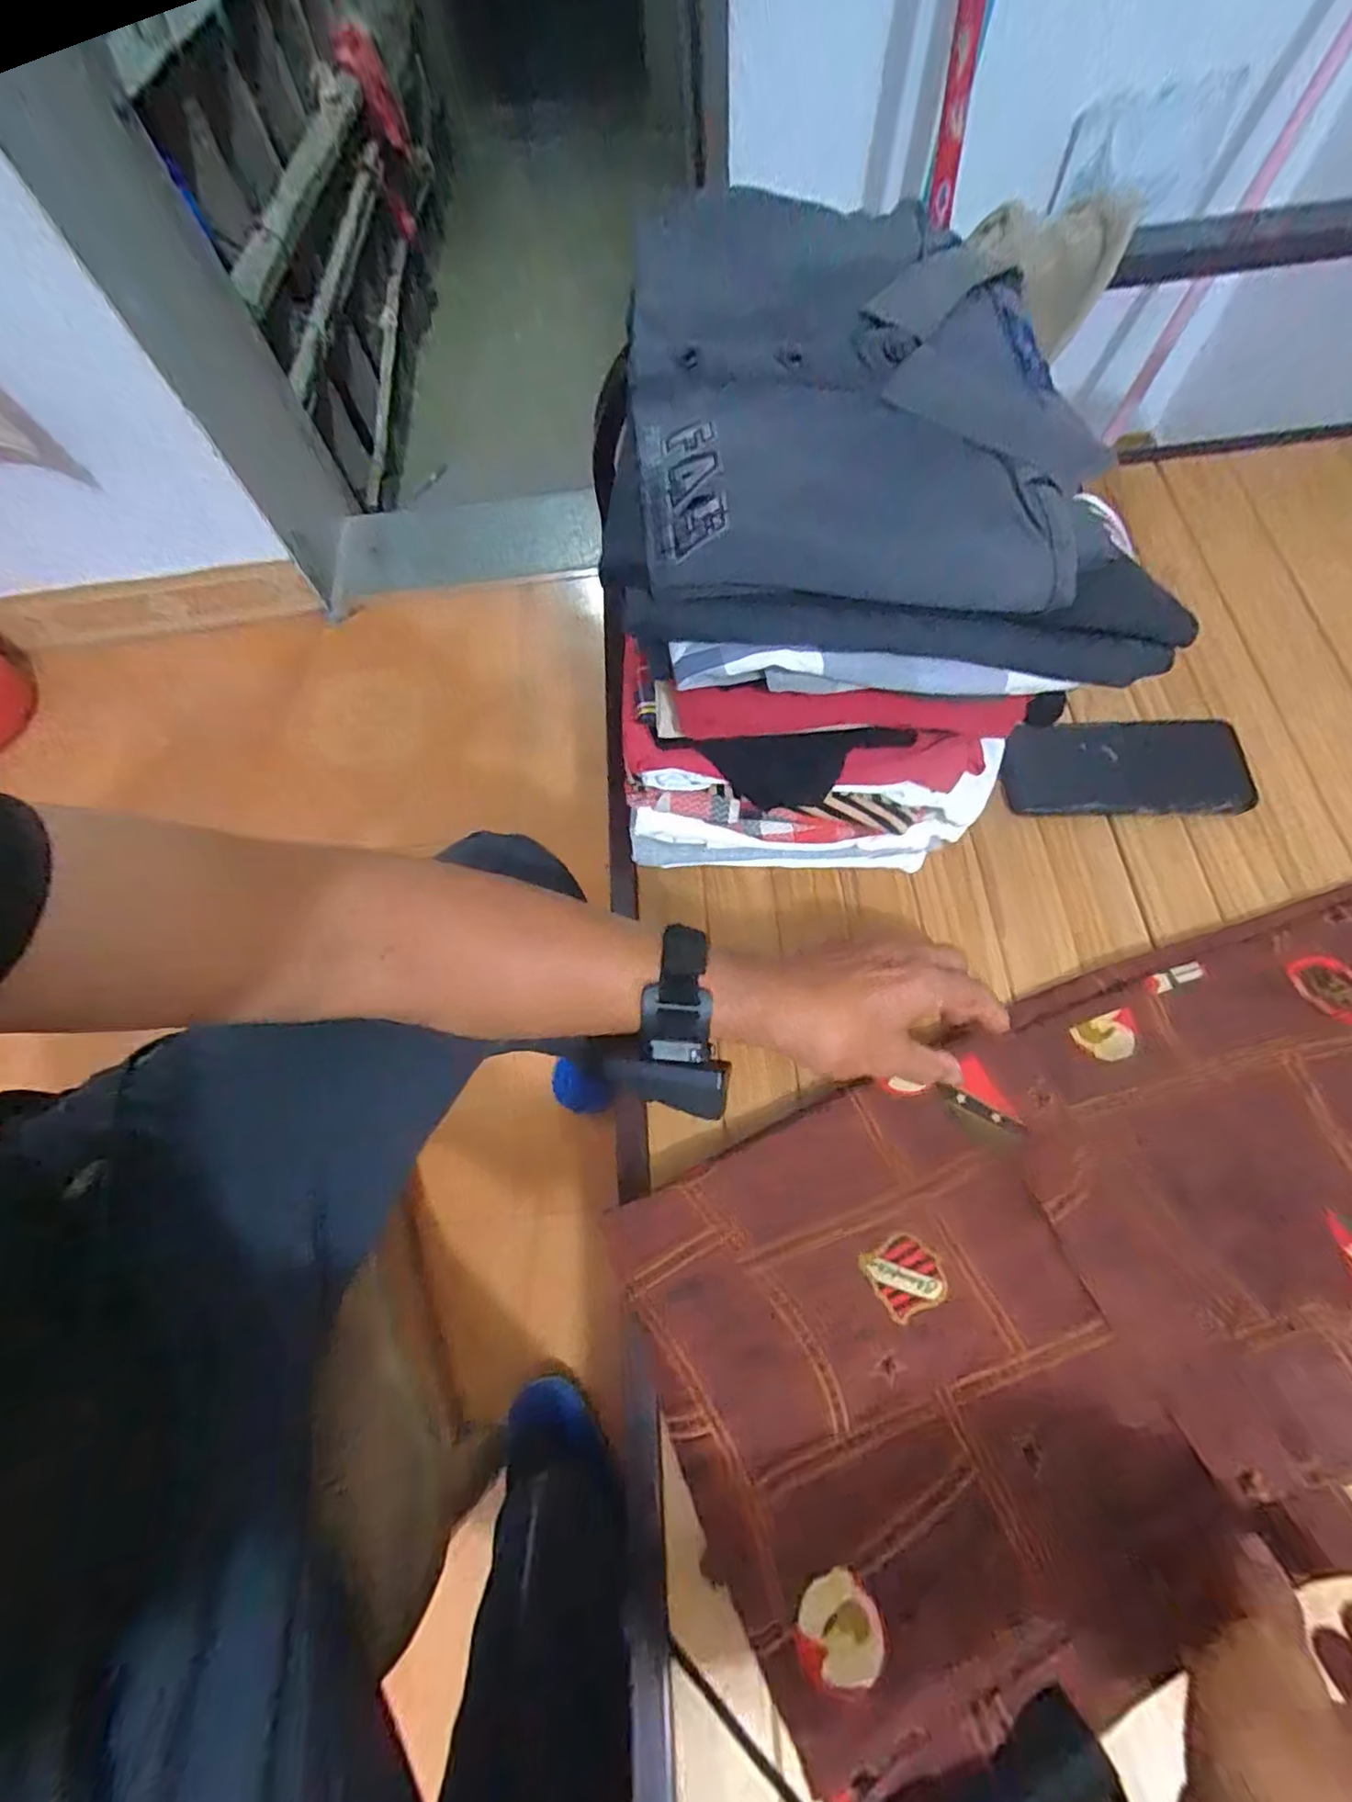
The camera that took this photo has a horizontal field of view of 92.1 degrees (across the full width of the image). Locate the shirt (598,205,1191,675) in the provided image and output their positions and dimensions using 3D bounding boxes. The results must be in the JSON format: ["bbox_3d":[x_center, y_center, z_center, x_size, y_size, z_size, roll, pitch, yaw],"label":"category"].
[{"bbox_3d":[0.100,-0.274,0.350,0.247,0.048,0.335,1,69,3],"label":"shirt"}]

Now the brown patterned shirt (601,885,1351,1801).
[{"bbox_3d":[0.276,0.176,0.359,0.587,0.037,0.265,-25,70,-6],"label":"brown patterned shirt"}]

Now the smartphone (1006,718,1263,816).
[{"bbox_3d":[0.327,-0.100,0.475,0.173,0.012,0.077,1,69,3],"label":"smartphone"}]

